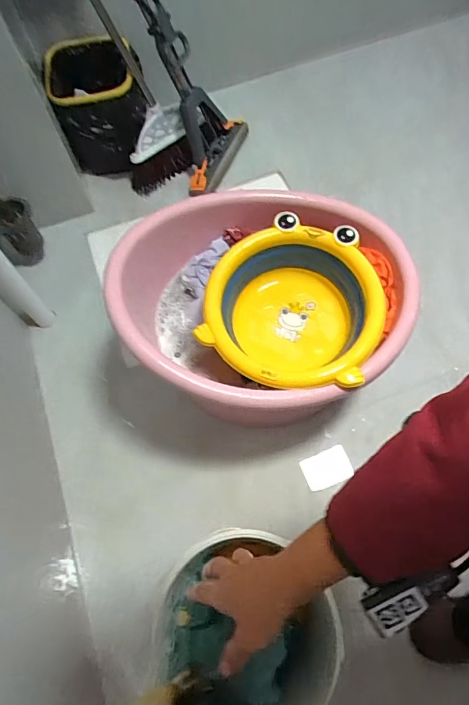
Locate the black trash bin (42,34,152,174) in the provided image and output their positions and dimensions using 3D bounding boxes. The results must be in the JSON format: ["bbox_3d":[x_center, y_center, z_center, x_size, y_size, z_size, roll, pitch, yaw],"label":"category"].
[{"bbox_3d":[-0.357,-0.672,1.143,0.237,0.236,0.256,-16,66,-5],"label":"black trash bin"}]

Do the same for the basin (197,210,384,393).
[{"bbox_3d":[0.101,-0.072,0.749,0.291,0.123,0.300,11,67,7],"label":"basin"}]

